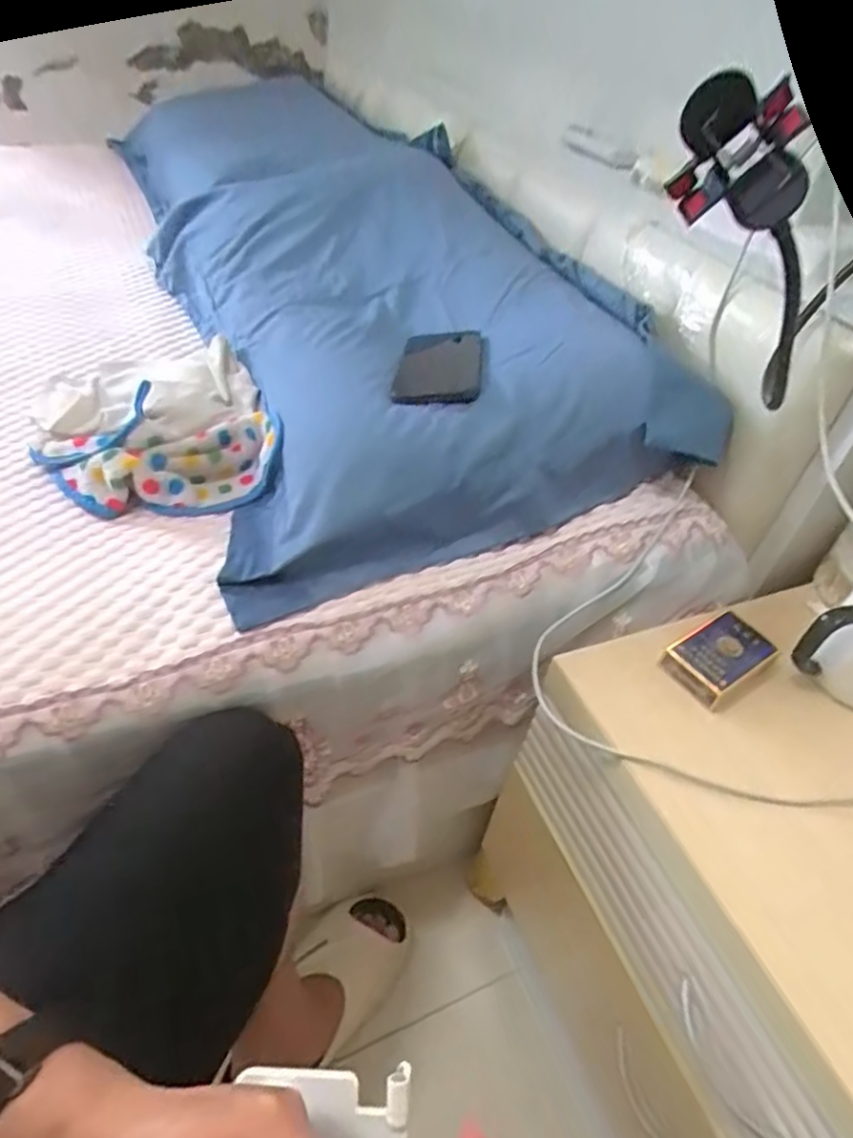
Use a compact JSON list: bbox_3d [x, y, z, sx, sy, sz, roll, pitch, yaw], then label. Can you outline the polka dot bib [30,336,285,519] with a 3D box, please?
[{"bbox_3d":[-0.271,-0.152,0.638,0.203,0.055,0.271,-15,48,-22],"label":"polka dot bib"}]

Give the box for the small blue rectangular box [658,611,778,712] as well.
[{"bbox_3d":[0.238,0.072,0.529,0.084,0.025,0.054,-25,52,-29],"label":"small blue rectangular box"}]

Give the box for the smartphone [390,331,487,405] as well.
[{"bbox_3d":[0.015,-0.196,0.619,0.082,0.010,0.167,0,39,6],"label":"smartphone"}]

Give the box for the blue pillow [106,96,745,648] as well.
[{"bbox_3d":[-0.042,-0.263,0.703,0.427,0.174,0.582,-11,46,-19],"label":"blue pillow"}]

